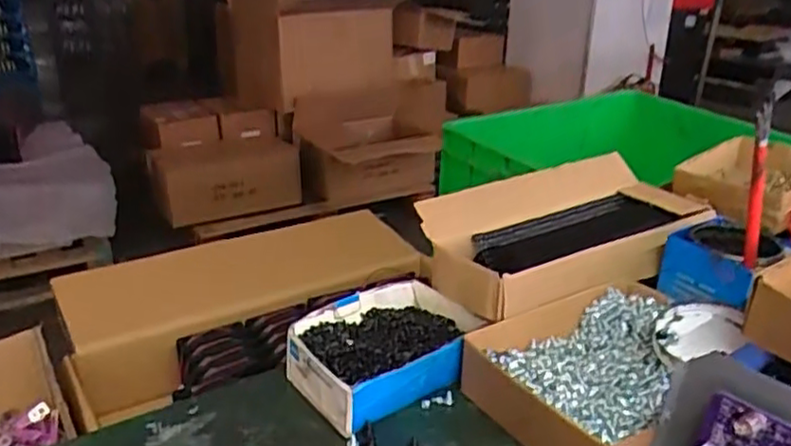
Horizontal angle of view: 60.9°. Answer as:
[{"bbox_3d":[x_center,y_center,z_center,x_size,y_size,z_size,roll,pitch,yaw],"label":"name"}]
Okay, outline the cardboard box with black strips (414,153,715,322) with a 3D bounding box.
[{"bbox_3d":[0.181,0.015,0.716,0.348,0.088,0.153,-12,27,-27],"label":"cardboard box with black strips"}]

